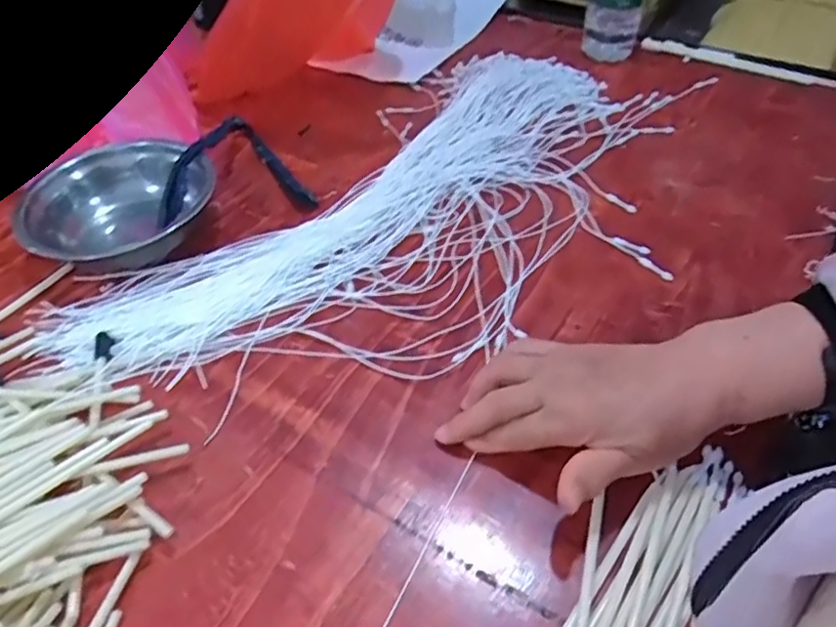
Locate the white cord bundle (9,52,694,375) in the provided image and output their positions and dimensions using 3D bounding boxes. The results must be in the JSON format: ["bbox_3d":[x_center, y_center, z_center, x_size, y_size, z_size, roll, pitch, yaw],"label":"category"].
[{"bbox_3d":[0.027,-0.108,0.564,0.276,0.018,0.615,30,57,27],"label":"white cord bundle"}]

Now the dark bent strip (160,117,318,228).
[{"bbox_3d":[-0.182,-0.159,0.602,0.142,0.051,0.166,-11,48,-6],"label":"dark bent strip"}]

